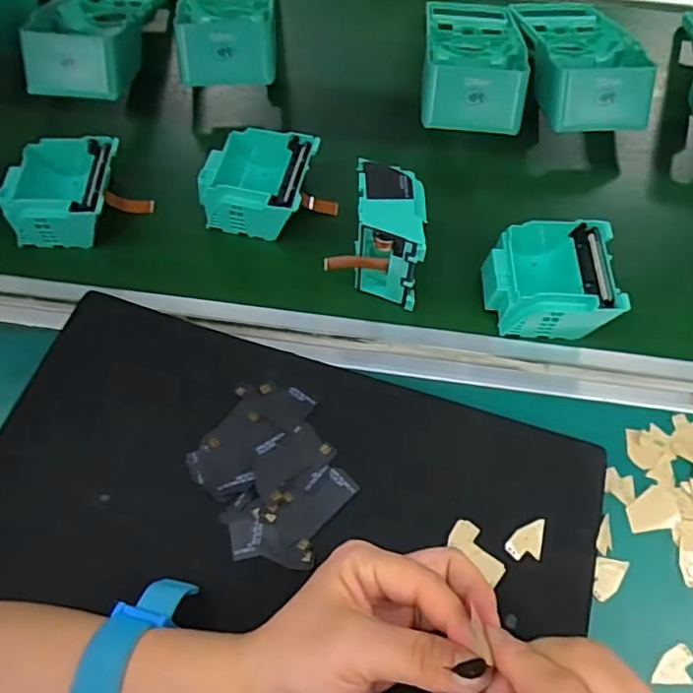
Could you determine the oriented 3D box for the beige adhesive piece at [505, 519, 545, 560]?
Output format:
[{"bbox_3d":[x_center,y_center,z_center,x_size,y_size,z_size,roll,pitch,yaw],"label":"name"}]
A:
[{"bbox_3d":[0.098,0.105,0.320,0.019,0.004,0.024,15,59,6],"label":"beige adhesive piece"}]

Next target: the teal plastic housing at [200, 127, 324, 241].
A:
[{"bbox_3d":[-0.069,-0.122,0.442,0.082,0.044,0.082,12,63,3],"label":"teal plastic housing"}]

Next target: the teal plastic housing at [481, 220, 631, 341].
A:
[{"bbox_3d":[0.137,-0.047,0.398,0.081,0.034,0.079,2,63,-2],"label":"teal plastic housing"}]

